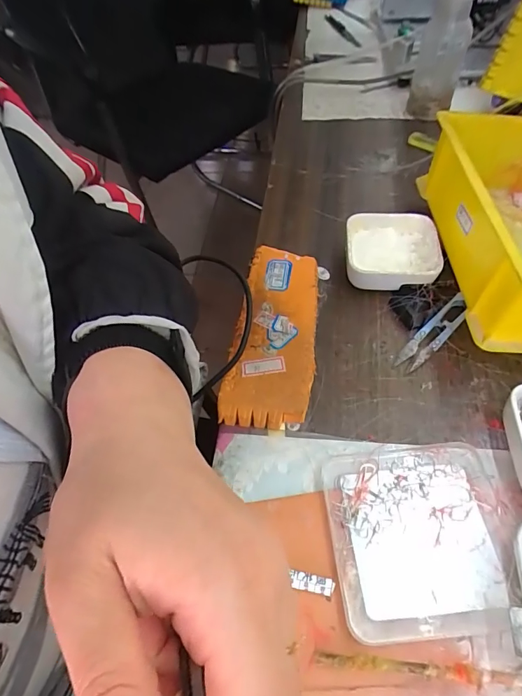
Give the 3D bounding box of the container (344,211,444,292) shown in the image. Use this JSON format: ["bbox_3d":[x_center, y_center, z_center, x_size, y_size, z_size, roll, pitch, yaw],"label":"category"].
[{"bbox_3d":[0.121,-0.090,0.393,0.080,0.031,0.083,4,55,8],"label":"container"}]

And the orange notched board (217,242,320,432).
[{"bbox_3d":[0.012,-0.017,0.363,0.068,0.016,0.186,3,55,7],"label":"orange notched board"}]

